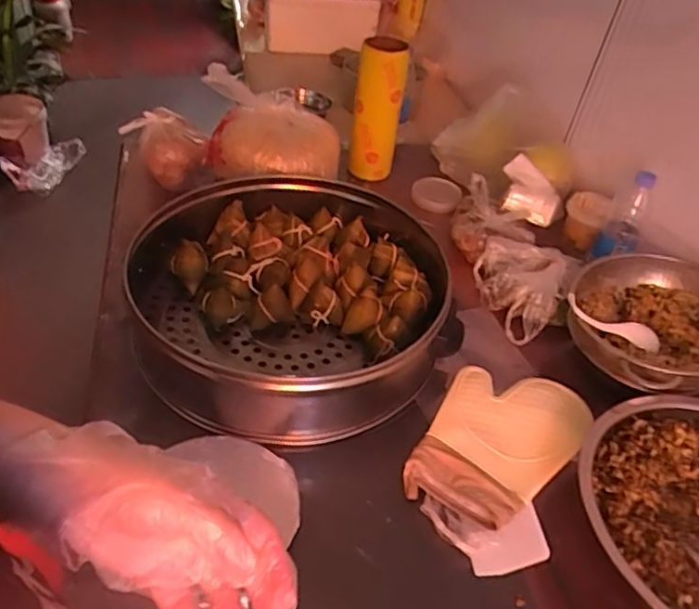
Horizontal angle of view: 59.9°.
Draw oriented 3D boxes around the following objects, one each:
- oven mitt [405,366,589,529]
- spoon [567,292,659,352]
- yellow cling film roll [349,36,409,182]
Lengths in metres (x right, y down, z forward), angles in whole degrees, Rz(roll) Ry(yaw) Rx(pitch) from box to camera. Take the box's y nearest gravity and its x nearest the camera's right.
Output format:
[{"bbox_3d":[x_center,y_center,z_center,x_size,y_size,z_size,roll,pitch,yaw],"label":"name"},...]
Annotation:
[{"bbox_3d":[0.205,0.174,0.803,0.182,0.028,0.270,23,45,18],"label":"oven mitt"},{"bbox_3d":[0.376,0.026,0.877,0.173,0.034,0.028,21,40,-15],"label":"spoon"},{"bbox_3d":[0.056,-0.383,1.247,0.096,0.276,0.080,8,41,-1],"label":"yellow cling film roll"}]

